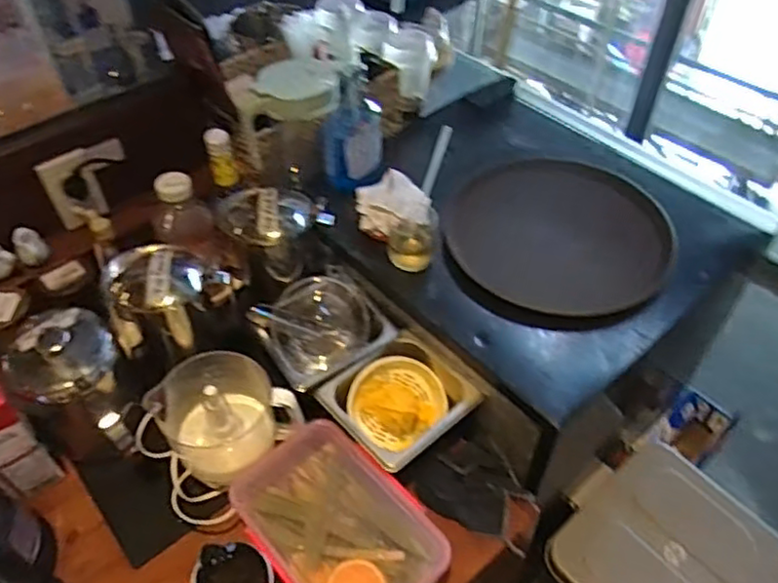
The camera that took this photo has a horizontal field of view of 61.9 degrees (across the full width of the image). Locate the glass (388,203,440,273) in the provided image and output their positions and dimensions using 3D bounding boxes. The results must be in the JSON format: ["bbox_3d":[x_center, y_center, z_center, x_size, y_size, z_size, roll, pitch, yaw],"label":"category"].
[{"bbox_3d":[0.039,-0.080,0.982,0.063,0.075,0.073,17,50,16],"label":"glass"}]

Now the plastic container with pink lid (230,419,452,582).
[{"bbox_3d":[-0.071,0.290,0.807,0.172,0.091,0.264,-32,55,-26],"label":"plastic container with pink lid"}]

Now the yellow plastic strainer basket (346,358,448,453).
[{"bbox_3d":[0.011,0.159,0.936,0.126,0.081,0.105,-31,54,-26],"label":"yellow plastic strainer basket"}]

